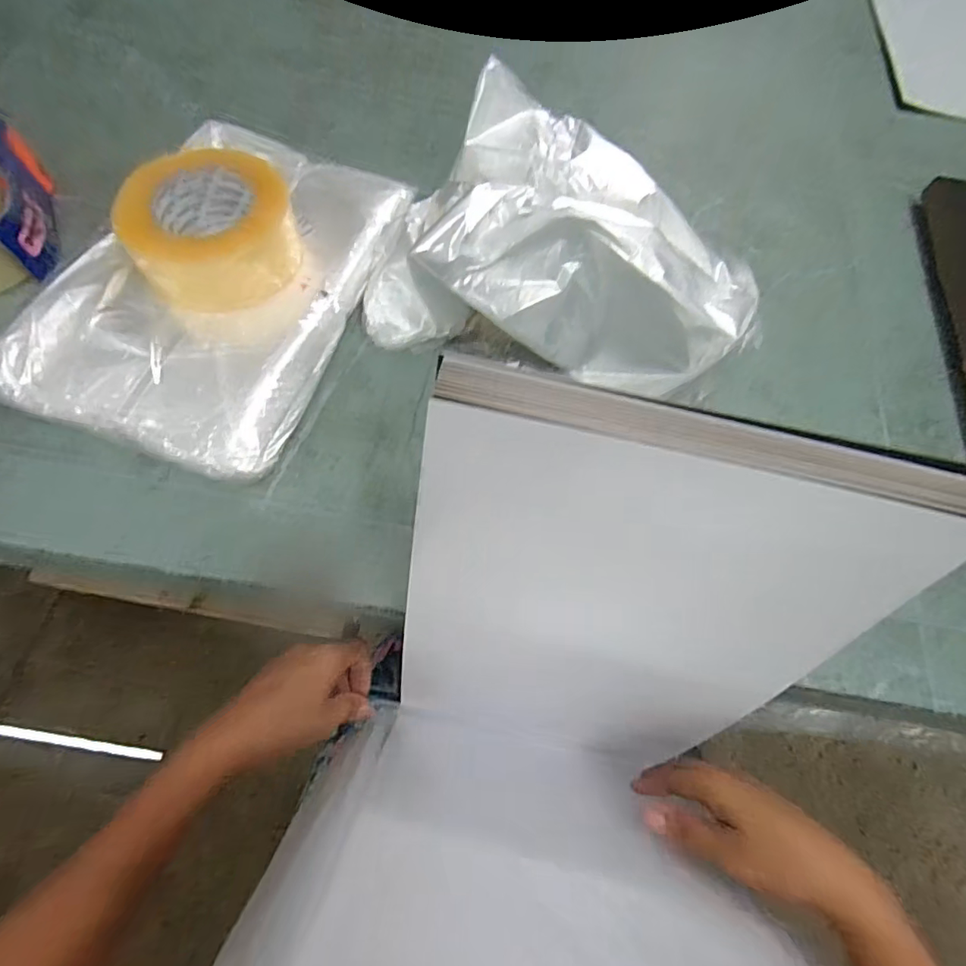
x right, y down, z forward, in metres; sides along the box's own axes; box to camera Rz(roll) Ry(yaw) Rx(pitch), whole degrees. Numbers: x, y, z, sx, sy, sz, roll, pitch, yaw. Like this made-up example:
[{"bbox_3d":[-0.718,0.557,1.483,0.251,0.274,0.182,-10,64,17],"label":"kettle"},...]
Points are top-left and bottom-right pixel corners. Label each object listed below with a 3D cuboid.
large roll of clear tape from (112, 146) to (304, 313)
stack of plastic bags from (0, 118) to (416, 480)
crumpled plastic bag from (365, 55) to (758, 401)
[{"bbox_3d":[-0.220,-0.206,0.414,0.131,0.072,0.104,-31,73,-15],"label":"large roll of clear tape"},{"bbox_3d":[-0.220,-0.177,0.438,0.223,0.055,0.337,18,67,5],"label":"stack of plastic bags"},{"bbox_3d":[0.065,-0.190,0.418,0.298,0.132,0.166,12,67,2],"label":"crumpled plastic bag"}]

